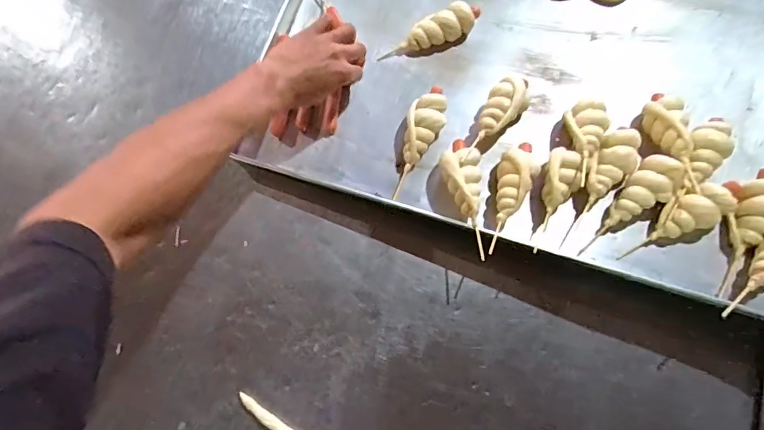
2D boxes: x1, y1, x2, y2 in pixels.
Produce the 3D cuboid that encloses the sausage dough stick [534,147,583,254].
[{"bbox_3d":[0.196,-0.018,0.503,0.035,0.028,0.121,19,89,3],"label":"sausage dough stick"}]

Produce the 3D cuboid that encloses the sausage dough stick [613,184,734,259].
[{"bbox_3d":[0.323,0.011,0.493,0.122,0.030,0.046,-33,78,14],"label":"sausage dough stick"}]

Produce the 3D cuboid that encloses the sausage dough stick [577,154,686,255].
[{"bbox_3d":[0.278,-0.010,0.497,0.136,0.033,0.044,-45,81,3],"label":"sausage dough stick"}]

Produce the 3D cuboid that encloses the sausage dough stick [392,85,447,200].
[{"bbox_3d":[0.047,-0.091,0.535,0.043,0.036,0.142,16,76,3],"label":"sausage dough stick"}]

